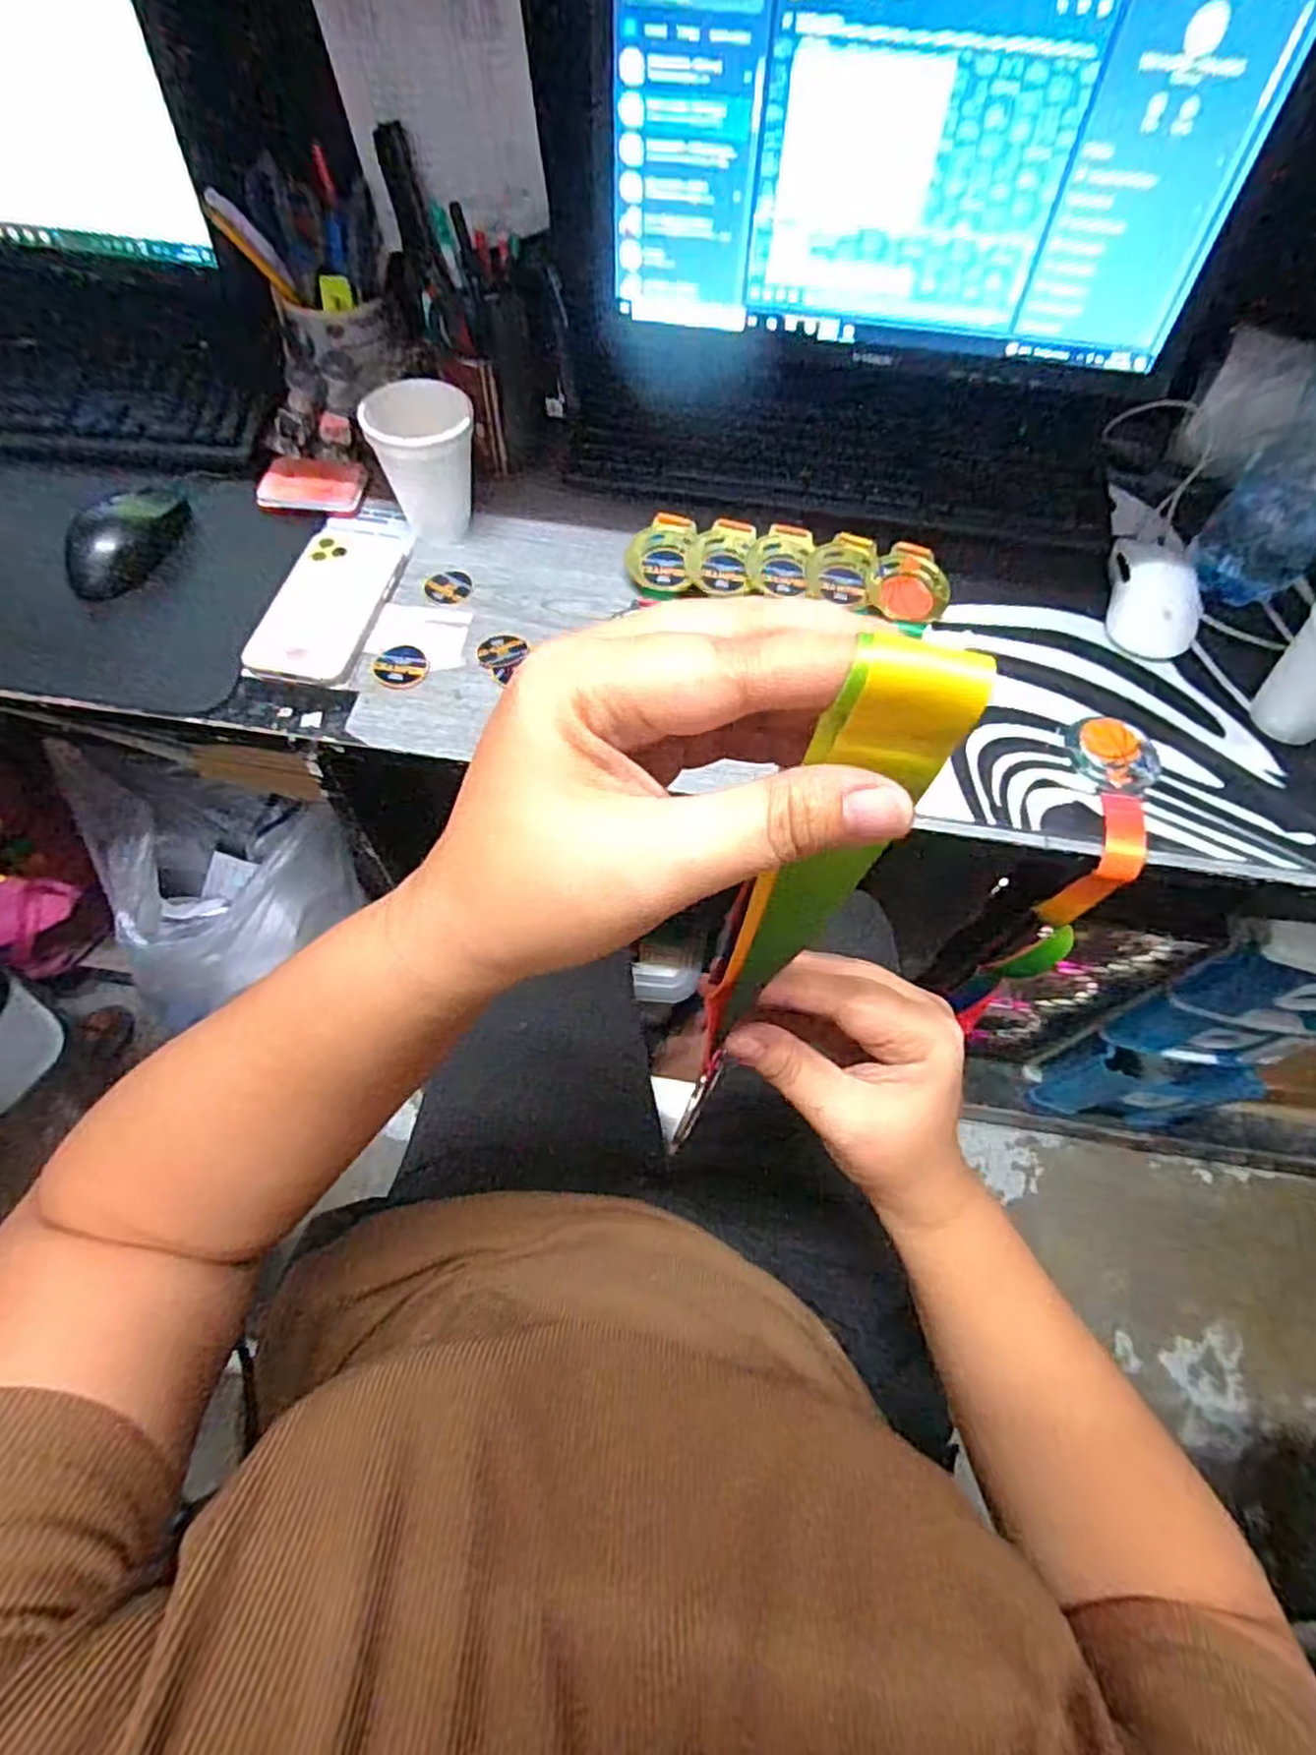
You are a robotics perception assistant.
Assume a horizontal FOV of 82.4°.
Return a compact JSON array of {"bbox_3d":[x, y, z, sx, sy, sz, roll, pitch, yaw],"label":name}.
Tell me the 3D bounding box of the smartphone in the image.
[{"bbox_3d":[-0.240,-0.203,0.553,0.072,0.009,0.151,9,62,3],"label":"smartphone"}]

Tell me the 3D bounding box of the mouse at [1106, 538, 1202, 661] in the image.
[{"bbox_3d":[0.379,-0.221,0.577,0.061,0.040,0.112,2,61,-1],"label":"mouse"}]

